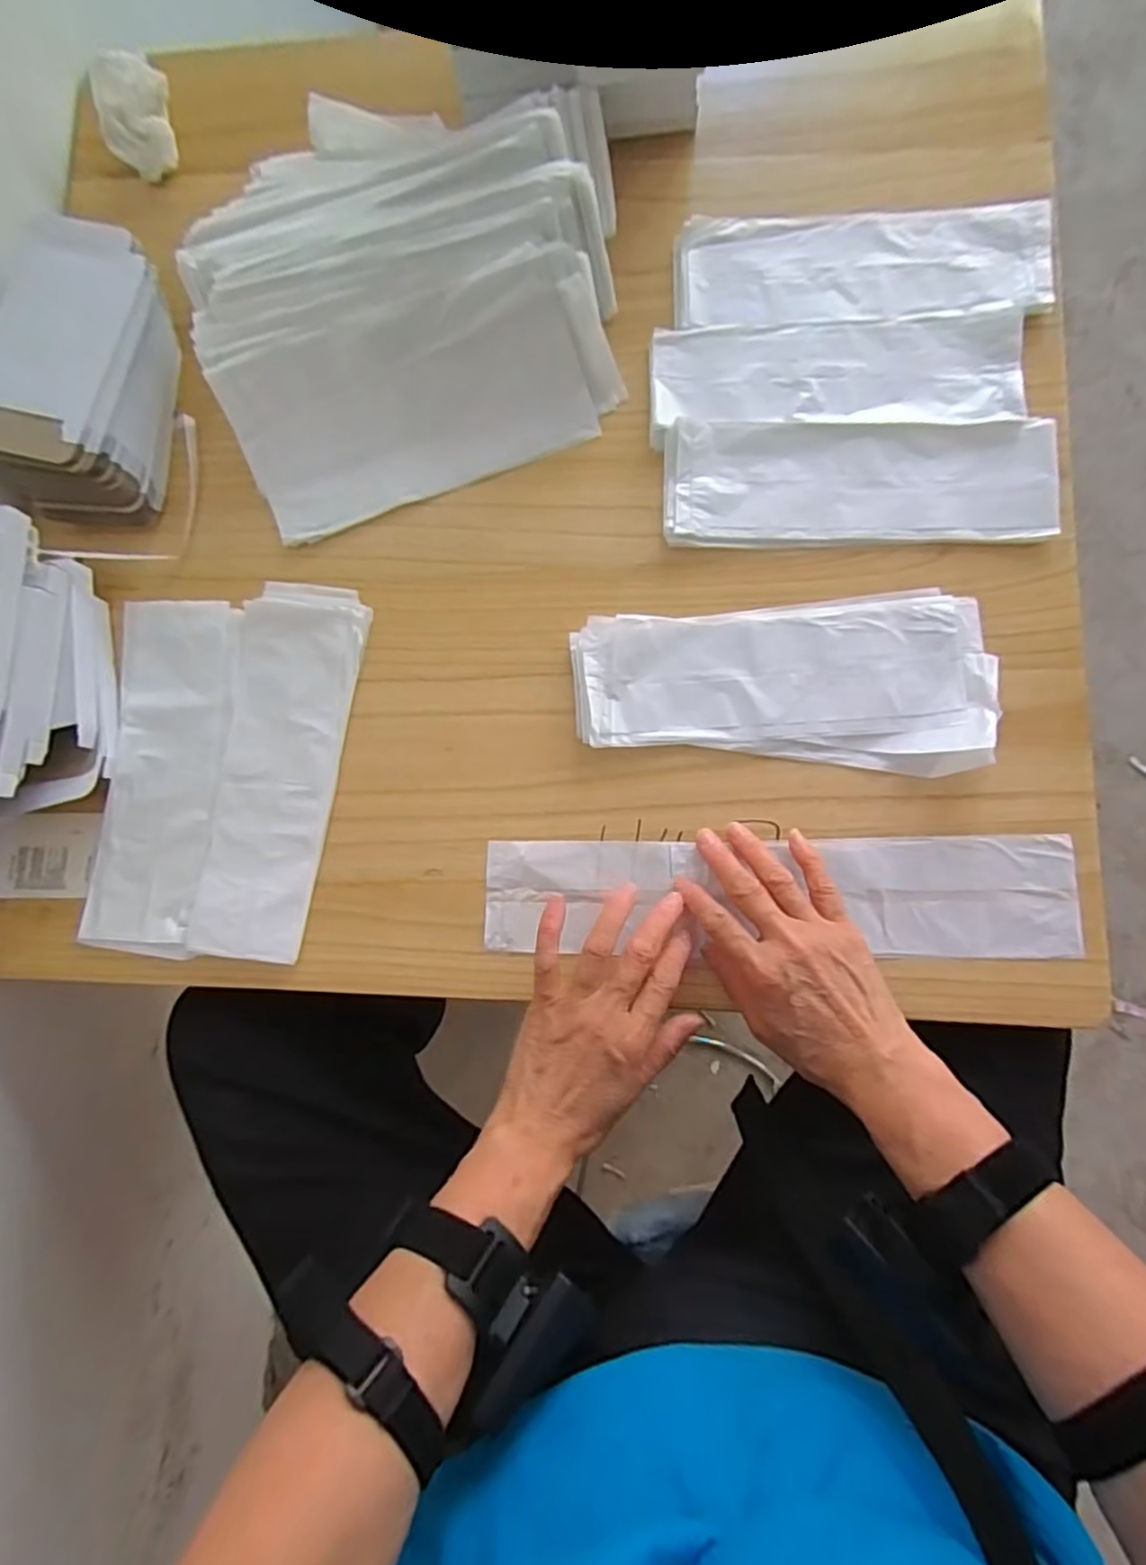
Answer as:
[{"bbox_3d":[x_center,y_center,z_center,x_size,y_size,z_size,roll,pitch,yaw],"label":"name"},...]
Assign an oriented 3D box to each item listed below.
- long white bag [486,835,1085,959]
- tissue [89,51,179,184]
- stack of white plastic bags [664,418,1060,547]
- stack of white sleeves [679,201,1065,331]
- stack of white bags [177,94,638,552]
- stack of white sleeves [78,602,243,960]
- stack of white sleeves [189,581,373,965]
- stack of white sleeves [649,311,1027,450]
[{"bbox_3d":[0.125,0.072,0.434,0.361,0.008,0.076,0,83,6],"label":"long white bag"},{"bbox_3d":[-0.345,-0.531,0.546,0.065,0.052,0.059,-36,81,1],"label":"tissue"},{"bbox_3d":[0.192,-0.206,0.465,0.253,0.006,0.087,2,83,6],"label":"stack of white plastic bags"},{"bbox_3d":[0.204,-0.369,0.485,0.253,0.009,0.084,3,83,6],"label":"stack of white sleeves"},{"bbox_3d":[-0.115,-0.359,0.485,0.308,0.070,0.280,-18,82,3],"label":"stack of white bags"},{"bbox_3d":[-0.297,-0.006,0.492,0.091,0.005,0.253,3,83,6],"label":"stack of white sleeves"},{"bbox_3d":[-0.207,-0.011,0.480,0.088,0.012,0.262,6,84,6],"label":"stack of white sleeves"},{"bbox_3d":[0.181,-0.288,0.477,0.247,0.010,0.084,0,83,6],"label":"stack of white sleeves"}]

